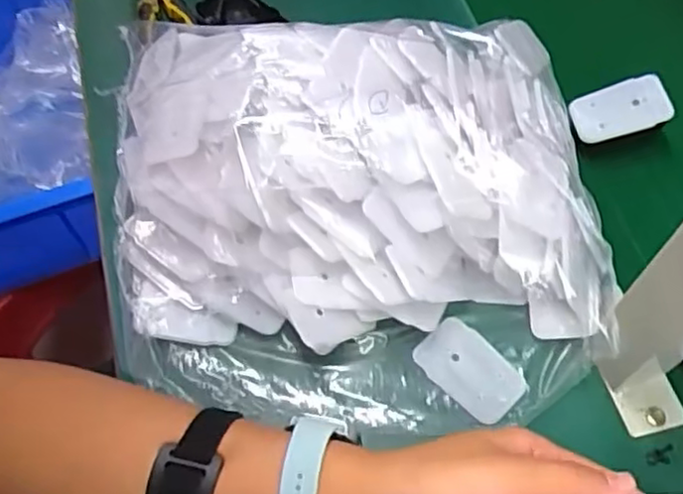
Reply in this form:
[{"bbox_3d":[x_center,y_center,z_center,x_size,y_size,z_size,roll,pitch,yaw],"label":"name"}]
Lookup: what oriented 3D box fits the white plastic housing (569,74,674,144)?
[{"bbox_3d":[0.212,-0.106,0.521,0.067,0.007,0.043,-18,68,22],"label":"white plastic housing"}]

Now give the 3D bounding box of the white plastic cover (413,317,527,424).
[{"bbox_3d":[0.085,0.080,0.449,0.070,0.007,0.044,37,69,19],"label":"white plastic cover"}]

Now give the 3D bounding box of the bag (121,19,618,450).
[{"bbox_3d":[0.005,-0.032,0.465,0.328,0.110,0.287,-1,61,2],"label":"bag"}]

